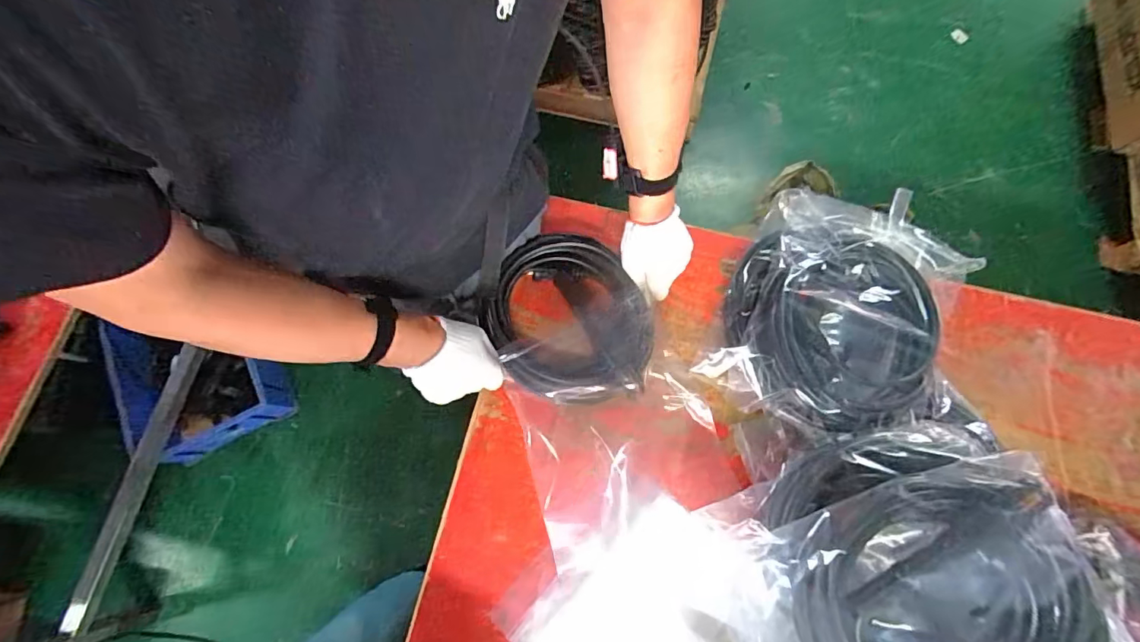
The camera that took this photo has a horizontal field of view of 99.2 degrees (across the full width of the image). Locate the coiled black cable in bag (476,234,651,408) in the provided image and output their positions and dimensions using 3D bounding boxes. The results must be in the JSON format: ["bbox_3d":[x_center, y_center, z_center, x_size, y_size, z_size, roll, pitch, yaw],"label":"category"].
[{"bbox_3d":[-0.004,0.001,0.667,0.204,0.045,0.244,-29,76,-7],"label":"coiled black cable in bag"}]

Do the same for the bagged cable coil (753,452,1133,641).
[{"bbox_3d":[0.338,0.283,0.482,0.326,0.107,0.259,-16,73,7],"label":"bagged cable coil"}]

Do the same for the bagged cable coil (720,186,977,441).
[{"bbox_3d":[0.363,-0.017,0.655,0.275,0.102,0.339,20,76,6],"label":"bagged cable coil"}]

